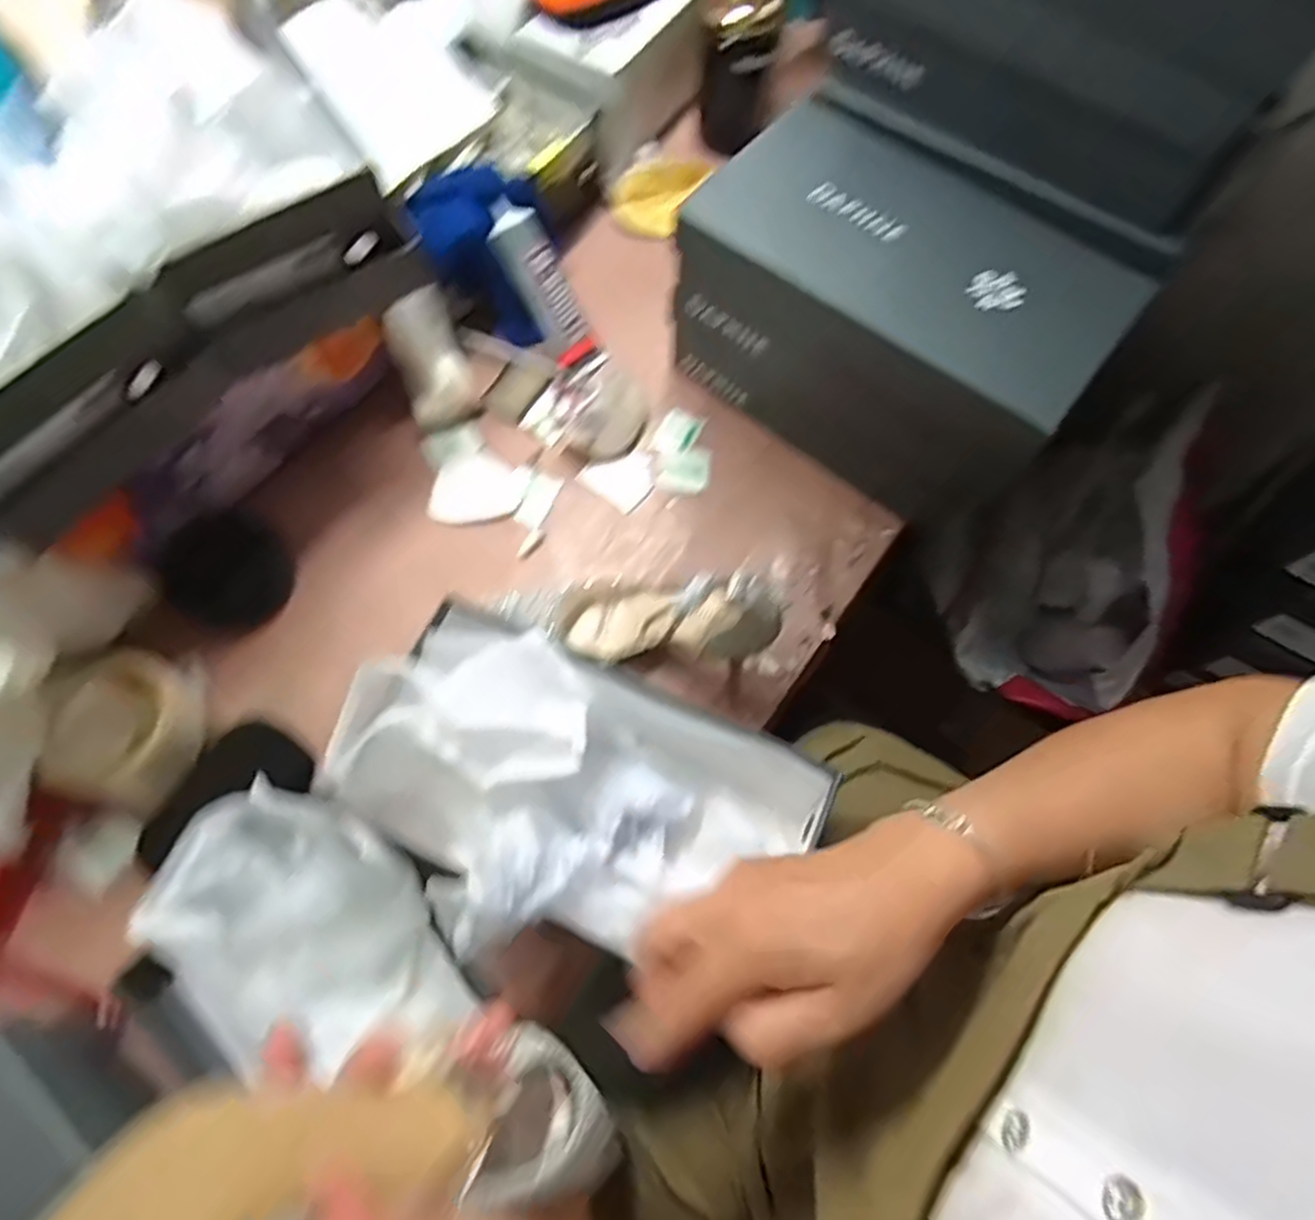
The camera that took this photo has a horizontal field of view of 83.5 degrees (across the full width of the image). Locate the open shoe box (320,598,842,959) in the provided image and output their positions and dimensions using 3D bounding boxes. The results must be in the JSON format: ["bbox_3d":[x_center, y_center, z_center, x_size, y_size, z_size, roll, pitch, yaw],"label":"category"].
[{"bbox_3d":[-0.054,0.126,0.484,0.298,0.121,0.174,24,69,8],"label":"open shoe box"}]

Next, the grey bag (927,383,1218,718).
[{"bbox_3d":[0.499,-0.063,0.835,0.347,0.196,0.240,-35,73,-15],"label":"grey bag"}]

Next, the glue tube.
[{"bbox_3d":[-0.102,-0.295,0.663,0.043,0.029,0.144,-35,112,-15],"label":"glue tube"}]

